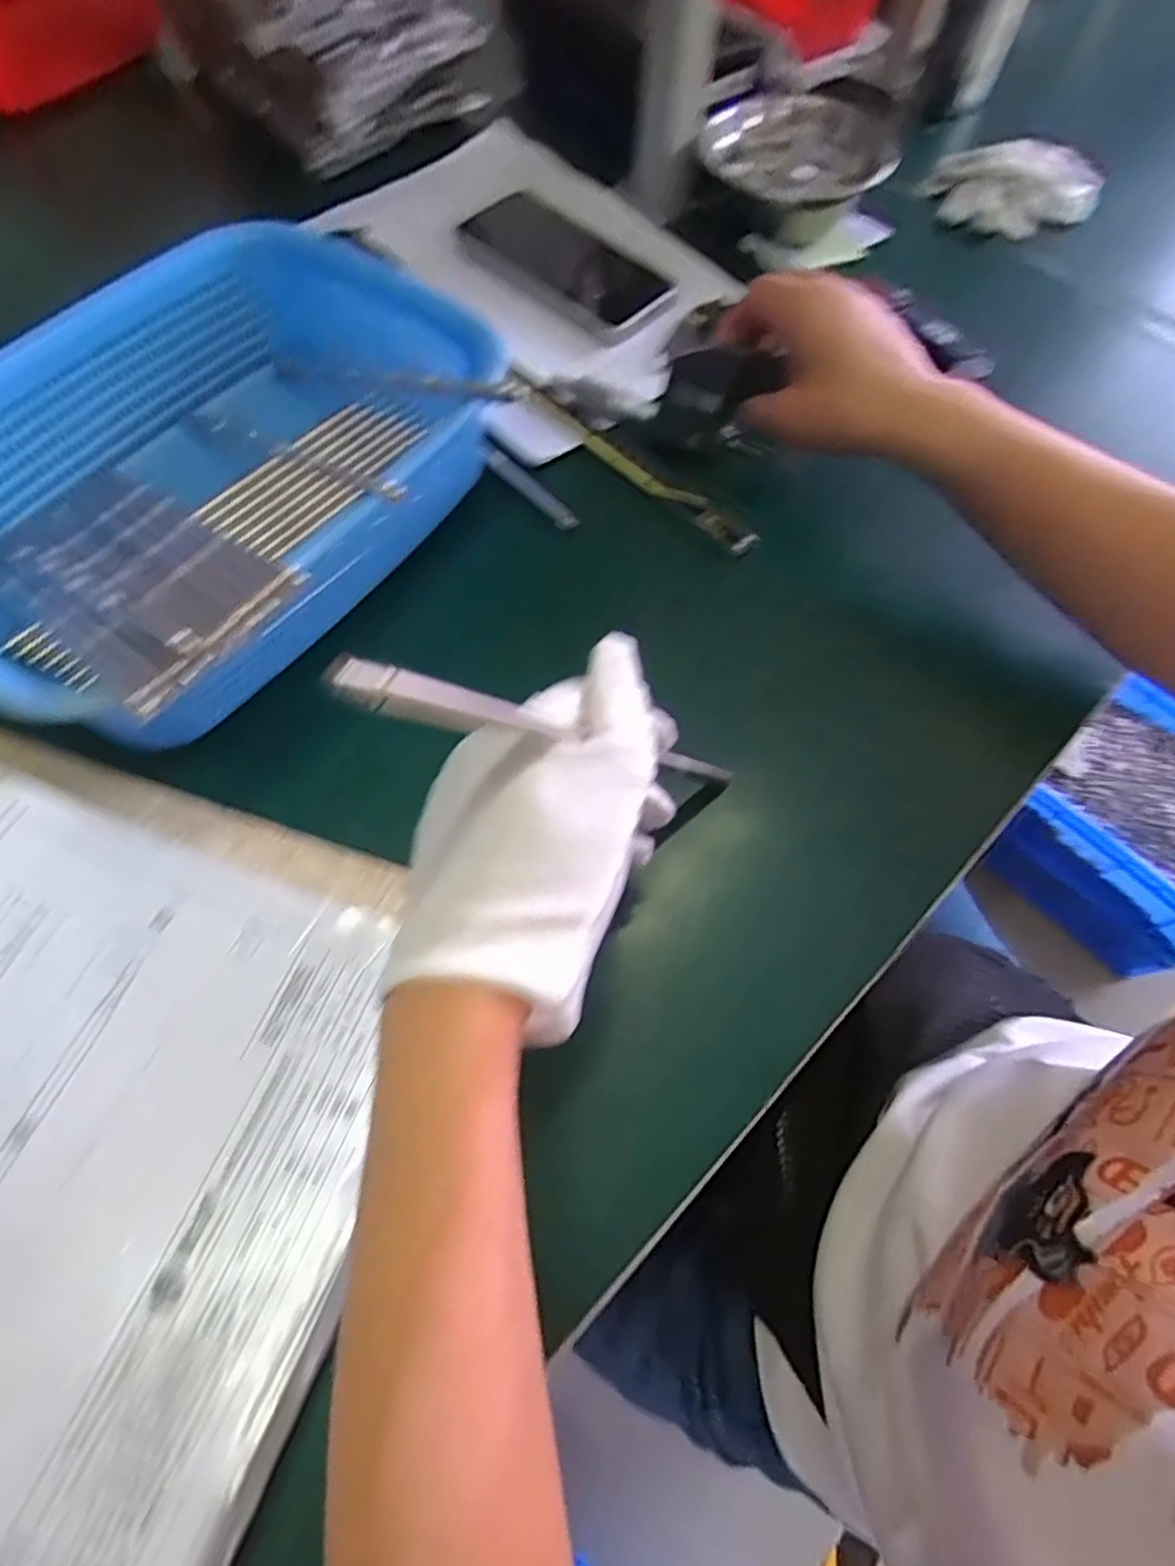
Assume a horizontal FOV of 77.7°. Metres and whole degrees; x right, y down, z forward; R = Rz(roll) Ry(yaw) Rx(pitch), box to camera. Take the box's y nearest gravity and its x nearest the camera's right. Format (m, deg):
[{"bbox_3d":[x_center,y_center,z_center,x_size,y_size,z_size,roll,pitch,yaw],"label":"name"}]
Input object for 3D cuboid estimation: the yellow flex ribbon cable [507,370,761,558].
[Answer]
[{"bbox_3d":[0.022,-0.193,0.436,0.190,0.012,0.019,40,68,16],"label":"yellow flex ribbon cable"}]

